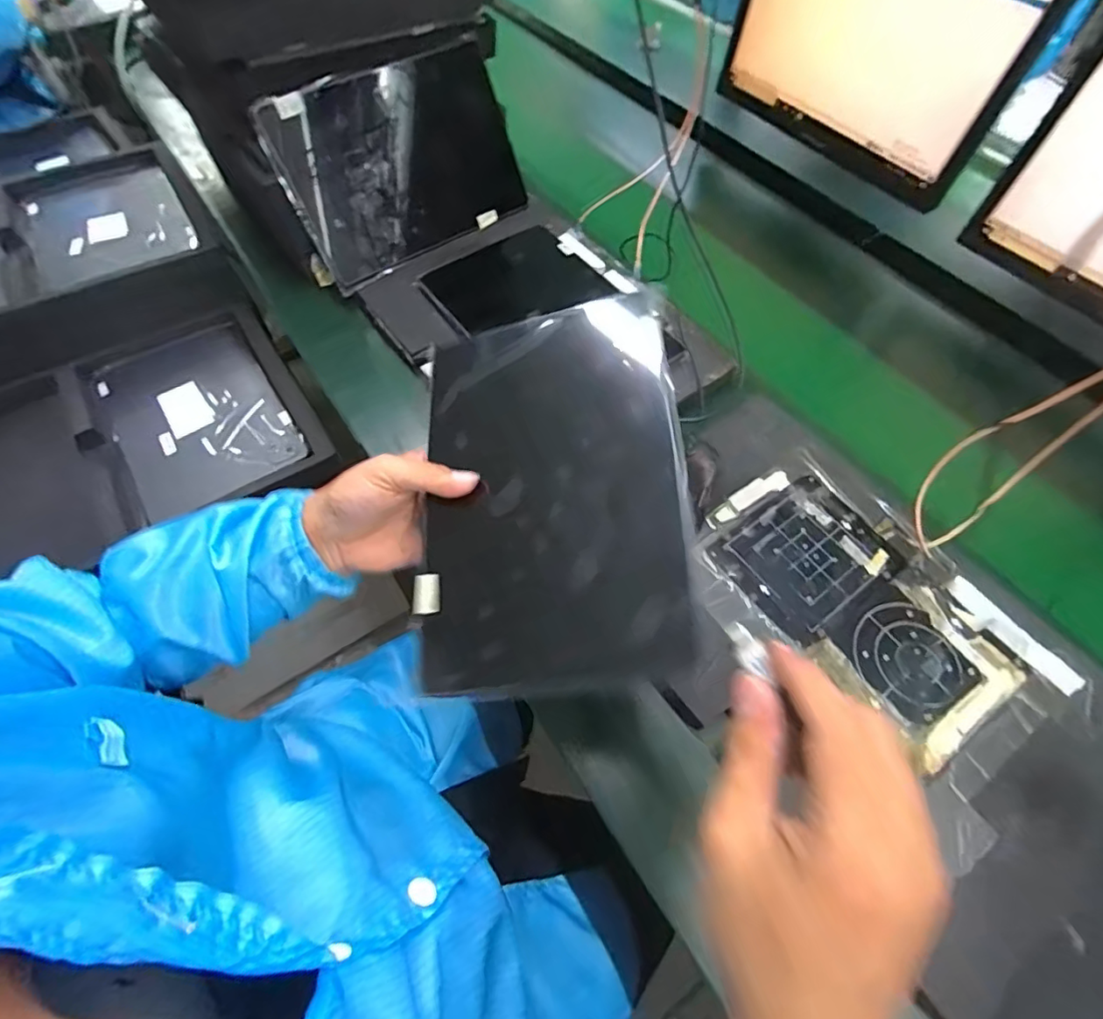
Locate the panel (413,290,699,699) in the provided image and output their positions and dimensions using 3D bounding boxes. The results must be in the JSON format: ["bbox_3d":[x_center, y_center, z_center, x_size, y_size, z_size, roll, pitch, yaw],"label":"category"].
[{"bbox_3d":[-0.004,-0.018,0.337,0.162,0.006,0.250,-8,66,17],"label":"panel"}]

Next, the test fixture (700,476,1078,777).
[{"bbox_3d":[0.244,0.068,0.420,0.145,0.011,0.242,-34,67,-20],"label":"test fixture"}]

